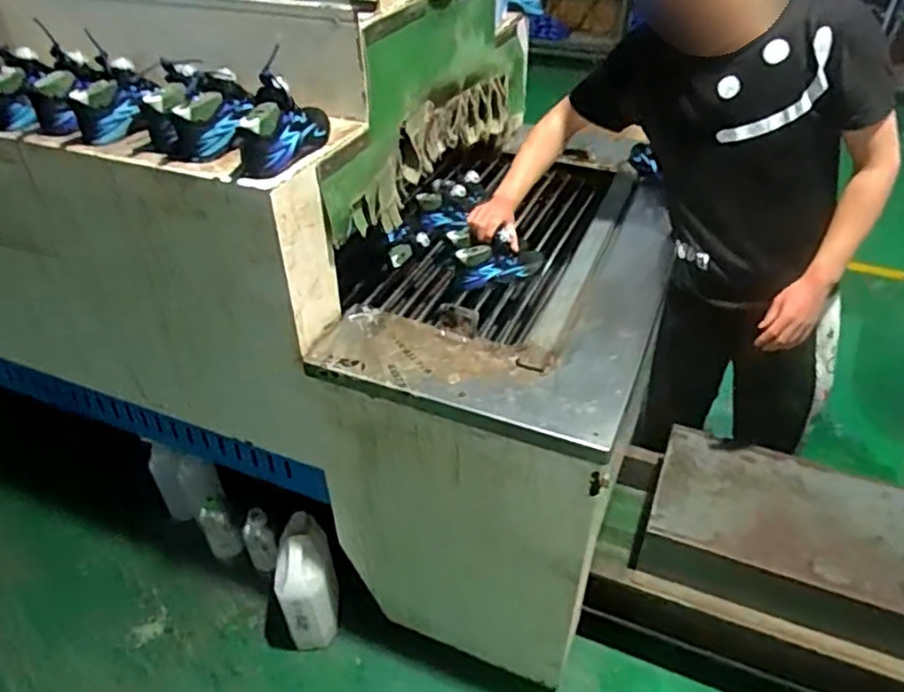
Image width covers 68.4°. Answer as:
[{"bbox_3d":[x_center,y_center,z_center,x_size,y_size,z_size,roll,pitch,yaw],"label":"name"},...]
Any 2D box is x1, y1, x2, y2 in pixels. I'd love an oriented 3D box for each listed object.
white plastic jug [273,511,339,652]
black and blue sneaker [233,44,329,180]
[{"bbox_3d":[-0.331,0.549,1.538,0.124,0.298,0.188,-6,41,-10],"label":"white plastic jug"},{"bbox_3d":[-0.235,-0.326,0.955,0.063,0.114,0.209,17,43,17],"label":"black and blue sneaker"}]

